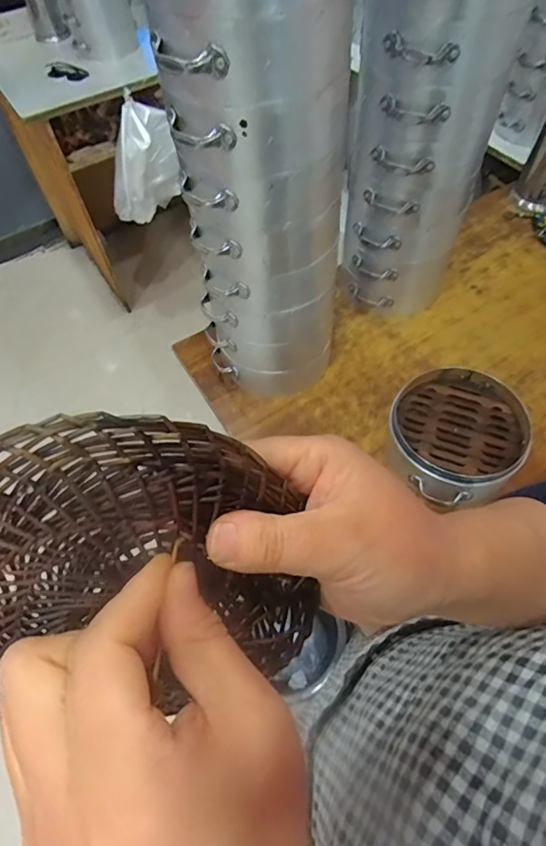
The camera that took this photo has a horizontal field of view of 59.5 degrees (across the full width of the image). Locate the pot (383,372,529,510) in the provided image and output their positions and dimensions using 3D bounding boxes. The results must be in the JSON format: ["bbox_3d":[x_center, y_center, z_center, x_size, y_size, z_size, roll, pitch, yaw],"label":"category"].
[{"bbox_3d":[0.266,0.023,0.710,0.186,0.078,0.196,-2,57,3],"label":"pot"}]

